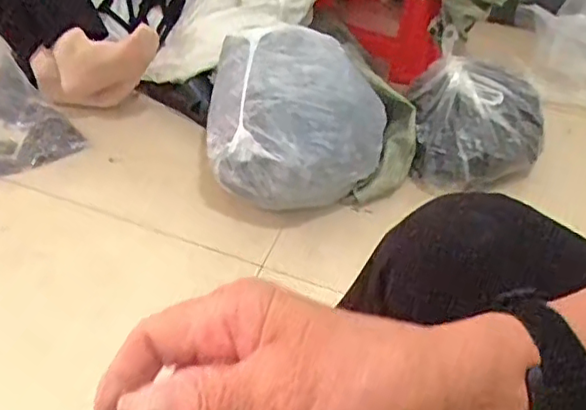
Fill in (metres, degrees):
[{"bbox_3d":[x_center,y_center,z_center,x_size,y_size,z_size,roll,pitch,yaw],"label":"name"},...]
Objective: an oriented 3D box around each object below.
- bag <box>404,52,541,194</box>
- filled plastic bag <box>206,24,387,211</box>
[{"bbox_3d":[0.315,-0.127,1.040,0.219,0.163,0.142,0,44,-4],"label":"bag"},{"bbox_3d":[0.009,-0.143,0.995,0.286,0.174,0.266,3,44,-2],"label":"filled plastic bag"}]

